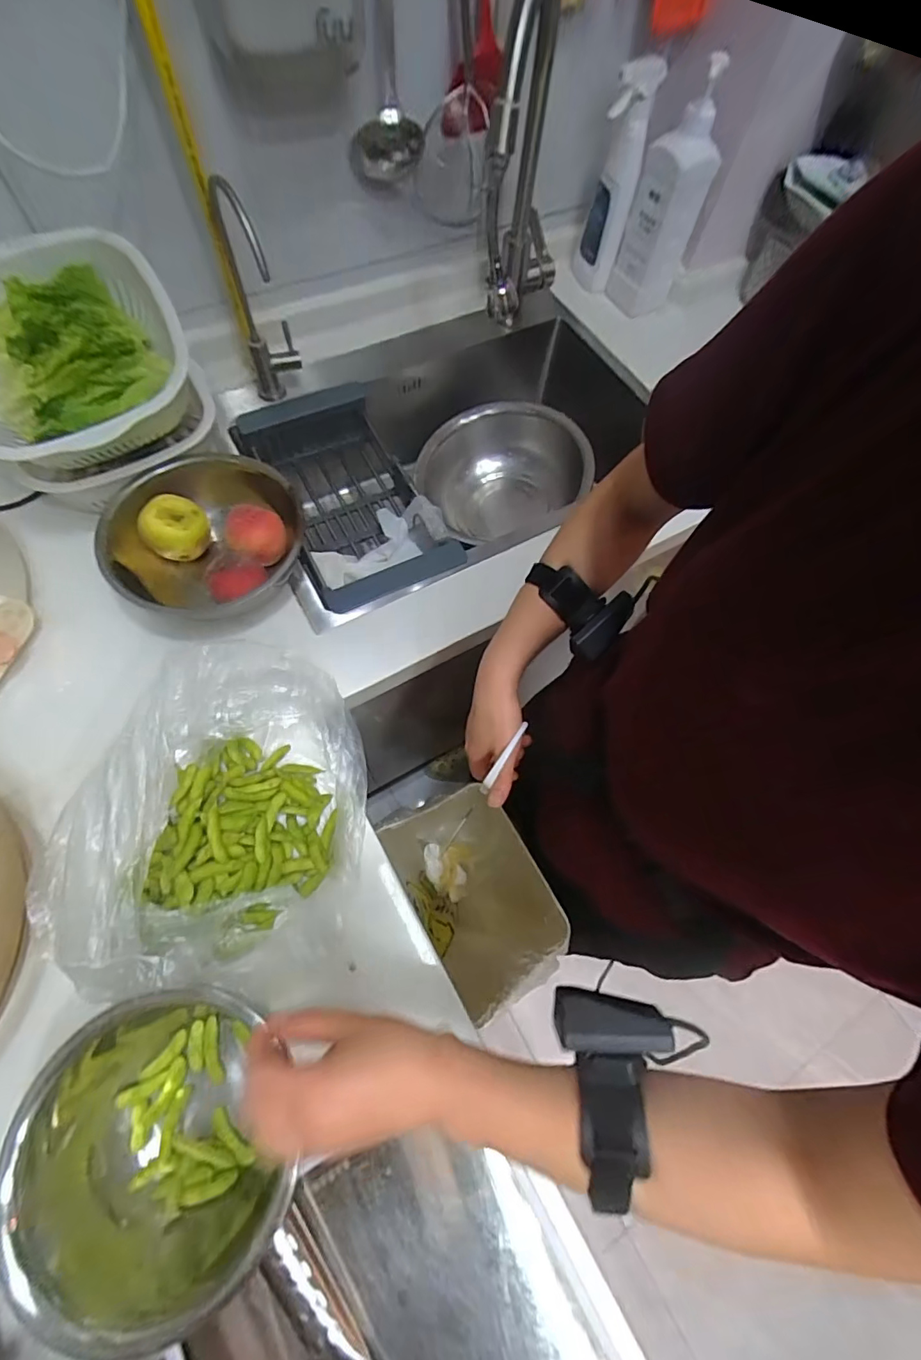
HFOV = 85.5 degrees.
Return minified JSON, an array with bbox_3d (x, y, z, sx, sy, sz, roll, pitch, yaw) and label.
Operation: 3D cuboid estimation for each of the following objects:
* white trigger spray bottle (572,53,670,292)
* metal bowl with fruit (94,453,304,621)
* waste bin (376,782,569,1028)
[{"bbox_3d":[0.238,-0.770,0.775,0.068,0.241,0.069,11,64,3],"label":"white trigger spray bottle"},{"bbox_3d":[-0.297,-0.167,0.601,0.206,0.082,0.190,1,64,-2],"label":"metal bowl with fruit"},{"bbox_3d":[0.020,0.291,0.684,0.147,0.232,0.232,-25,67,-14],"label":"waste bin"}]

